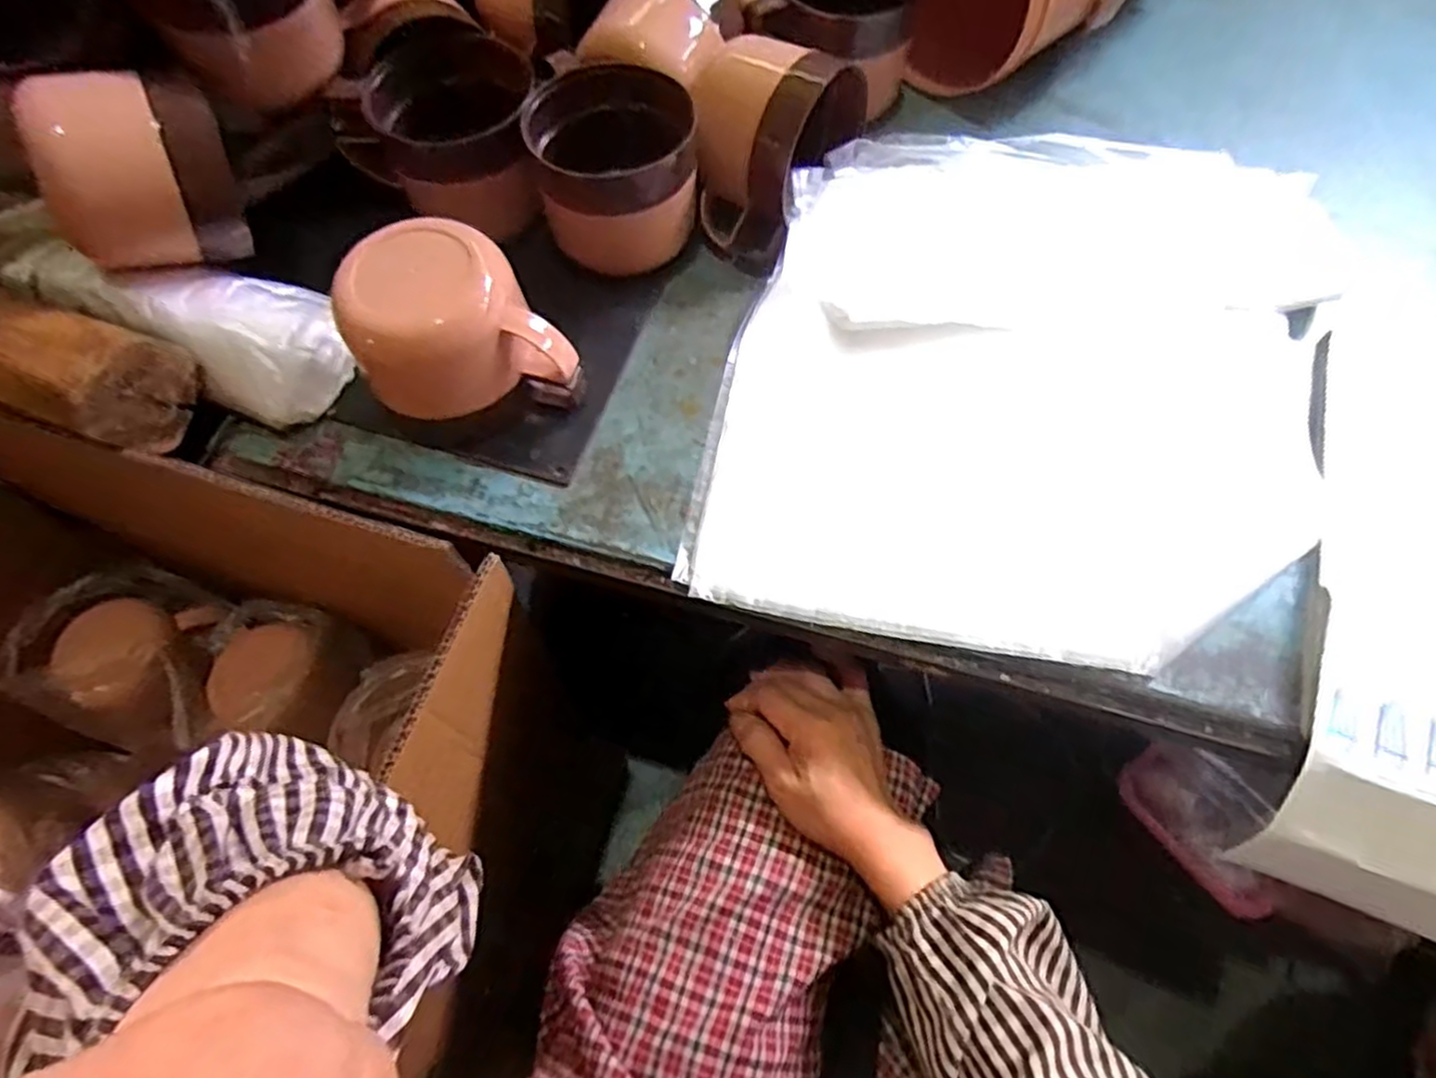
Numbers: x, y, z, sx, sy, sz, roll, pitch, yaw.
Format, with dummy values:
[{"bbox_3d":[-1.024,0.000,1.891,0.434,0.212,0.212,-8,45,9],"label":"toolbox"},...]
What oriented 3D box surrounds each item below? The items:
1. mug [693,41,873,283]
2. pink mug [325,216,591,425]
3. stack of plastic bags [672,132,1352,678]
[{"bbox_3d":[0.039,-0.275,0.515,0.076,0.108,0.129,29,69,15],"label":"mug"},{"bbox_3d":[-0.153,-0.128,0.456,0.123,0.116,0.090,-7,66,-3],"label":"pink mug"},{"bbox_3d":[0.206,-0.113,0.496,0.386,0.041,0.400,11,70,6],"label":"stack of plastic bags"}]

